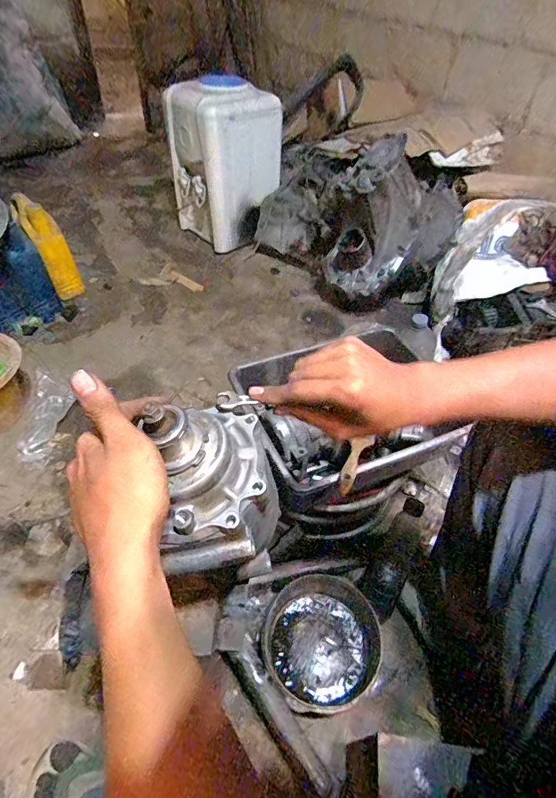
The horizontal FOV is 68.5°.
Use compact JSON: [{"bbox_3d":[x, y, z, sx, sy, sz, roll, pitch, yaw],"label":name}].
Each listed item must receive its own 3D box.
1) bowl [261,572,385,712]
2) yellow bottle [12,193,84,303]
[{"bbox_3d":[0.073,0.405,0.689,0.192,0.085,0.187,2,48,-2],"label":"bowl"},{"bbox_3d":[-0.712,-0.467,1.265,0.077,0.308,0.114,11,43,40],"label":"yellow bottle"}]

